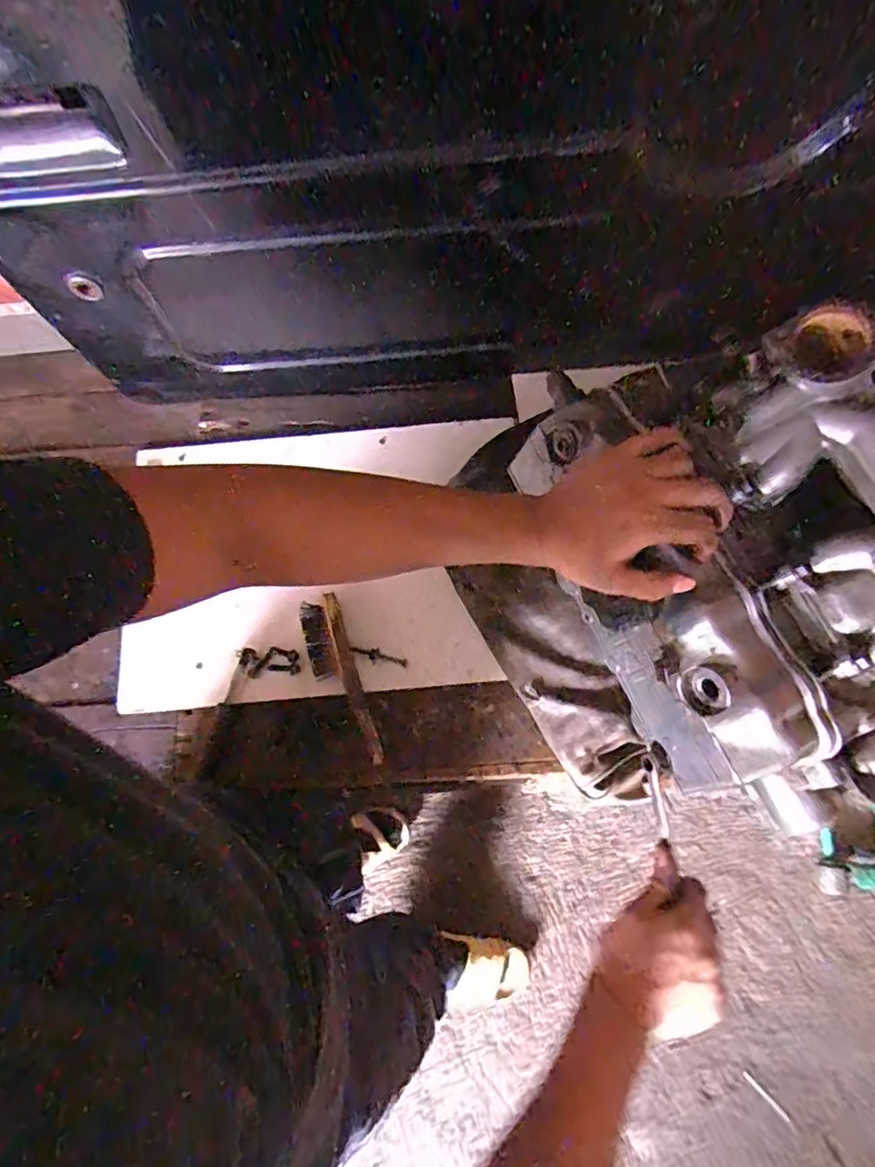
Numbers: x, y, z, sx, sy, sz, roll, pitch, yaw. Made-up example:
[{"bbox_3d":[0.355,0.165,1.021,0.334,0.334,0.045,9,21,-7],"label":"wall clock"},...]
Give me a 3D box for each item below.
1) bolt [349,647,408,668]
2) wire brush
[{"bbox_3d":[-0.073,0.093,0.731,0.072,0.009,0.019,19,72,8],"label":"bolt"},{"bbox_3d":[-0.115,0.118,0.718,0.056,0.023,0.207,-23,86,-7],"label":"wire brush"}]

